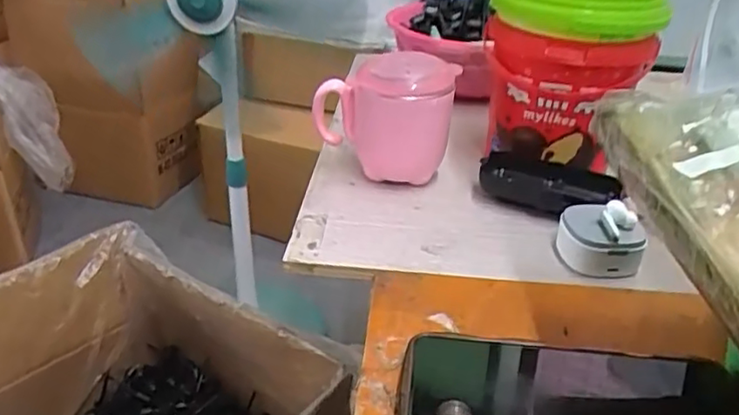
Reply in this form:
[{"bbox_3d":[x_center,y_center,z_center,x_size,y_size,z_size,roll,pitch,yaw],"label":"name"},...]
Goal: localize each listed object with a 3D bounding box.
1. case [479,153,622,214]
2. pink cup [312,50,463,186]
[{"bbox_3d":[0.142,-0.018,0.512,0.108,0.027,0.050,19,34,26],"label":"case"},{"bbox_3d":[0.020,-0.077,0.523,0.111,0.097,0.075,14,32,20],"label":"pink cup"}]

